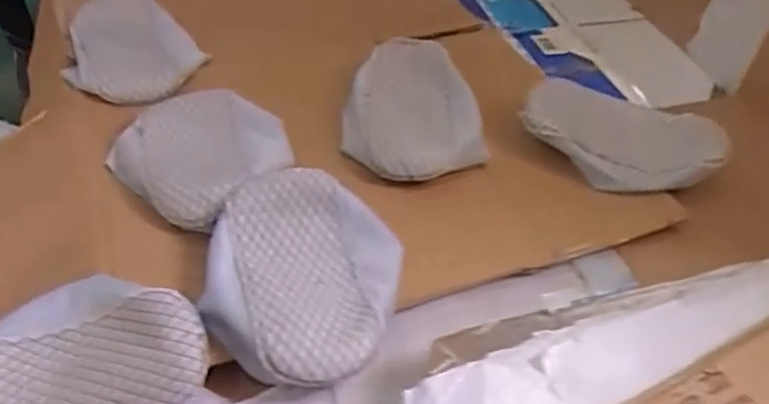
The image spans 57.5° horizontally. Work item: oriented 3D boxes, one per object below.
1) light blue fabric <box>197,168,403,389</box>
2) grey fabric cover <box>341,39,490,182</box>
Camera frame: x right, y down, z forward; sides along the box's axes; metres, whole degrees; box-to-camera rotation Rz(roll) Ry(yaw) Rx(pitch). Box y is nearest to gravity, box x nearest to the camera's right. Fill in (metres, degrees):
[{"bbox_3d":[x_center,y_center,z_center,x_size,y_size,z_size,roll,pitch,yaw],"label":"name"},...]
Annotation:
[{"bbox_3d":[-0.104,0.087,0.857,0.233,0.078,0.275,8,42,6],"label":"light blue fabric"},{"bbox_3d":[0.040,-0.155,1.120,0.215,0.051,0.323,-3,43,-6],"label":"grey fabric cover"}]

